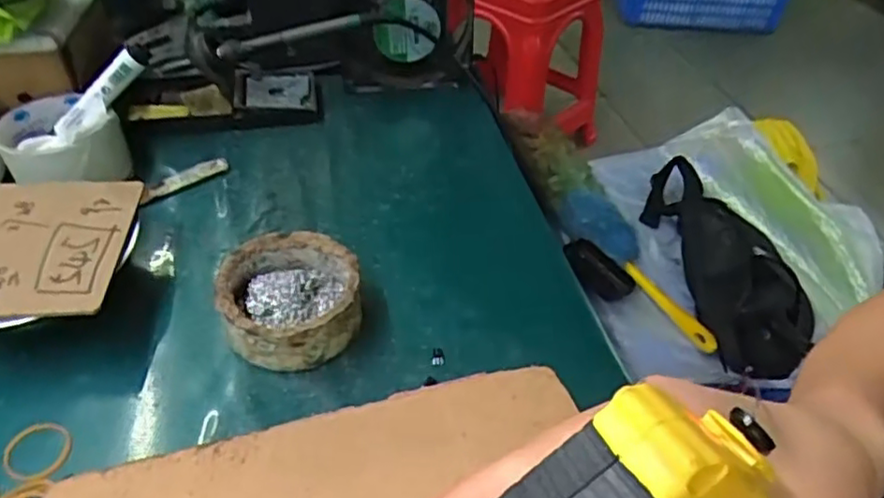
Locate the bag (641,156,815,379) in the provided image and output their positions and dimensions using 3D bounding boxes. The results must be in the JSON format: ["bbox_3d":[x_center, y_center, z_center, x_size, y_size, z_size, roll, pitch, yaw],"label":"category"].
[{"bbox_3d":[0.373,-0.017,0.902,0.121,0.108,0.413,0,43,-3],"label":"bag"}]

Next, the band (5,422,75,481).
[{"bbox_3d":[-0.209,0.105,0.337,0.032,0.004,0.031,1,44,-1],"label":"band"}]

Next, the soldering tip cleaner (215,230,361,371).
[{"bbox_3d":[-0.090,0.032,0.394,0.079,0.041,0.079,-3,44,-6],"label":"soldering tip cleaner"}]

